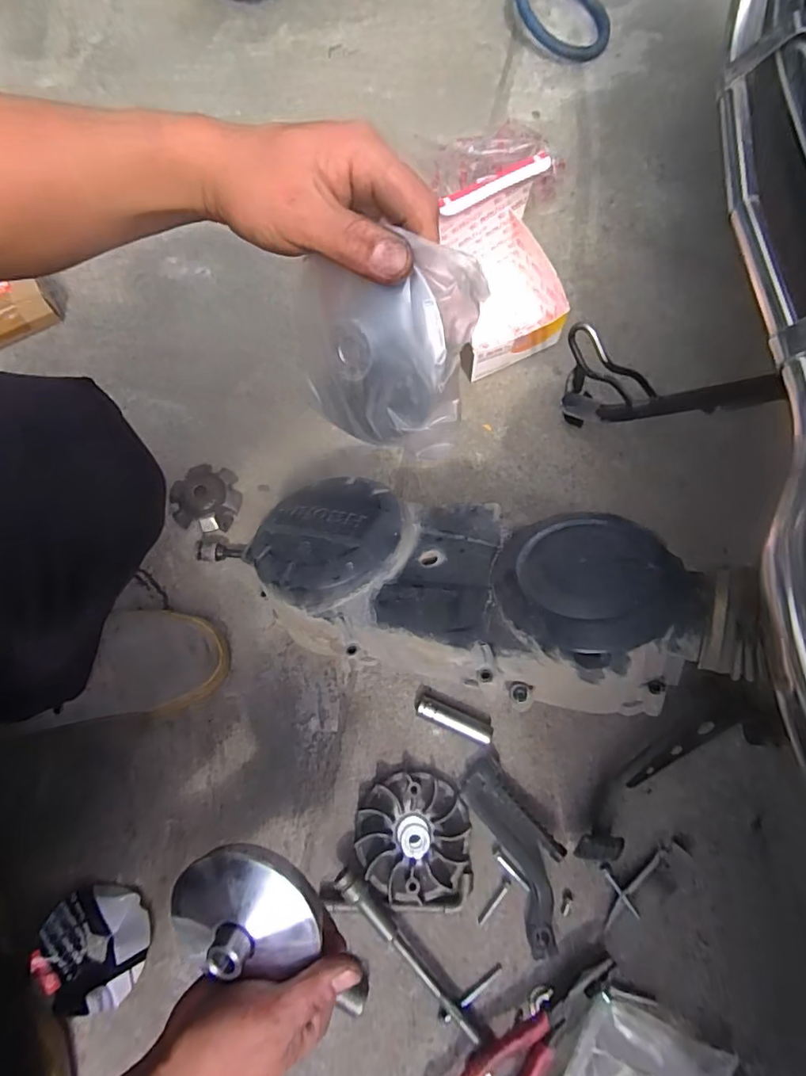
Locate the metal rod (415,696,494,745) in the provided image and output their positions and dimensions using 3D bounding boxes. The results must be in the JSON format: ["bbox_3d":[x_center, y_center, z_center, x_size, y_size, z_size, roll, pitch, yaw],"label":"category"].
[{"bbox_3d":[0.053,0.187,0.566,0.081,0.018,0.020,23,76,7],"label":"metal rod"}]

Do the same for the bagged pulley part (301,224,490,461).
[{"bbox_3d":[-0.011,-0.108,0.318,0.101,0.108,0.032,19,36,22],"label":"bagged pulley part"}]

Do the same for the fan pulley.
[{"bbox_3d":[0.009,0.290,0.532,0.105,0.029,0.111,4,75,2],"label":"fan pulley"}]

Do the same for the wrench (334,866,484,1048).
[{"bbox_3d":[0.003,0.381,0.500,0.017,0.033,0.182,-40,78,-9],"label":"wrench"}]

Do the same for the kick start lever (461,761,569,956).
[{"bbox_3d":[0.116,0.298,0.524,0.060,0.029,0.170,-23,76,-5],"label":"kick start lever"}]

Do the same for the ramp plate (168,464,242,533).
[{"bbox_3d":[-0.230,-0.048,0.642,0.074,0.019,0.076,0,75,1],"label":"ramp plate"}]

